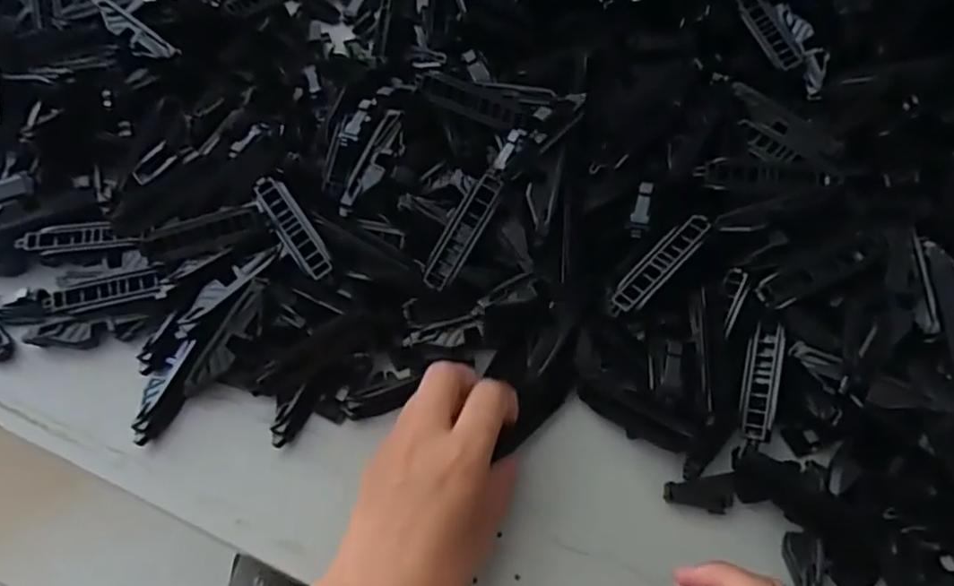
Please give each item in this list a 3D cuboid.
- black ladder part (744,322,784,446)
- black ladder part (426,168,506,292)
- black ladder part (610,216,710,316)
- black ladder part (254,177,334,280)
[{"bbox_3d":[0.163,0.050,0.367,0.015,0.013,0.065,14,72,5],"label":"black ladder part"},{"bbox_3d":[-0.008,-0.037,0.377,0.017,0.010,0.074,31,94,16],"label":"black ladder part"},{"bbox_3d":[0.107,-0.016,0.376,0.076,0.005,0.018,-45,67,-6],"label":"black ladder part"},{"bbox_3d":[-0.108,-0.039,0.379,0.017,0.009,0.071,-30,76,-22],"label":"black ladder part"}]

